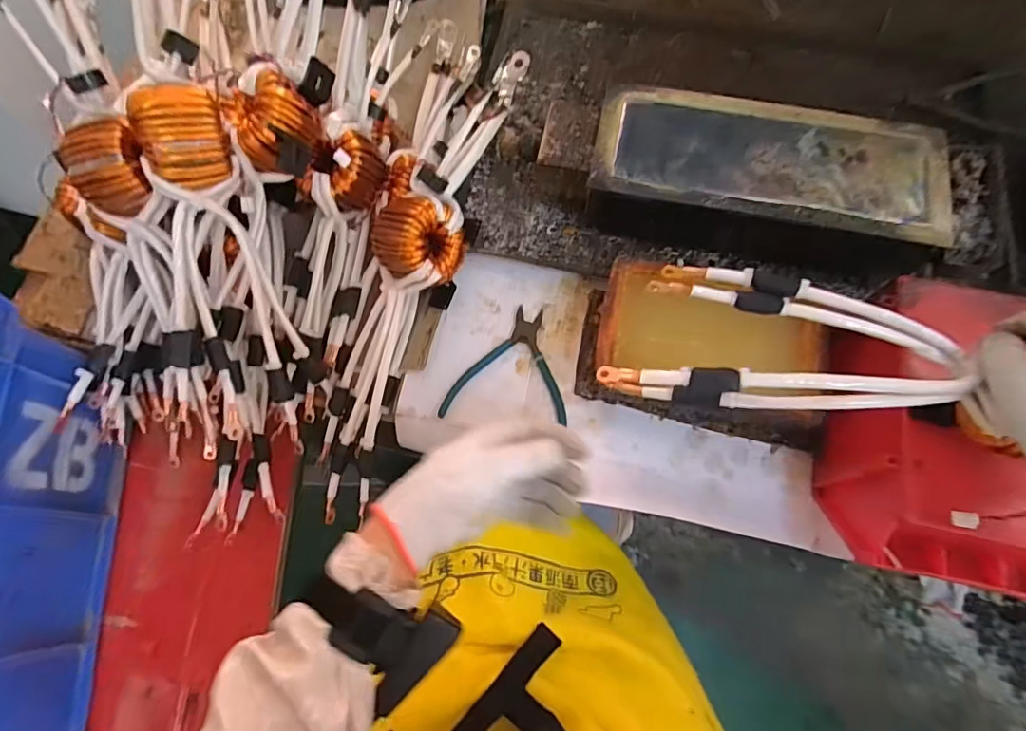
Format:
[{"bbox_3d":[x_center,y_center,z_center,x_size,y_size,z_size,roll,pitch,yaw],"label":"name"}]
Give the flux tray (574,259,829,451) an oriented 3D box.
[{"bbox_3d":[0.184,-0.015,0.504,0.232,0.066,0.133,14,71,6],"label":"flux tray"}]

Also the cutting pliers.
[{"bbox_3d":[-0.005,-0.003,0.533,0.120,0.010,0.121,5,71,3],"label":"cutting pliers"}]

